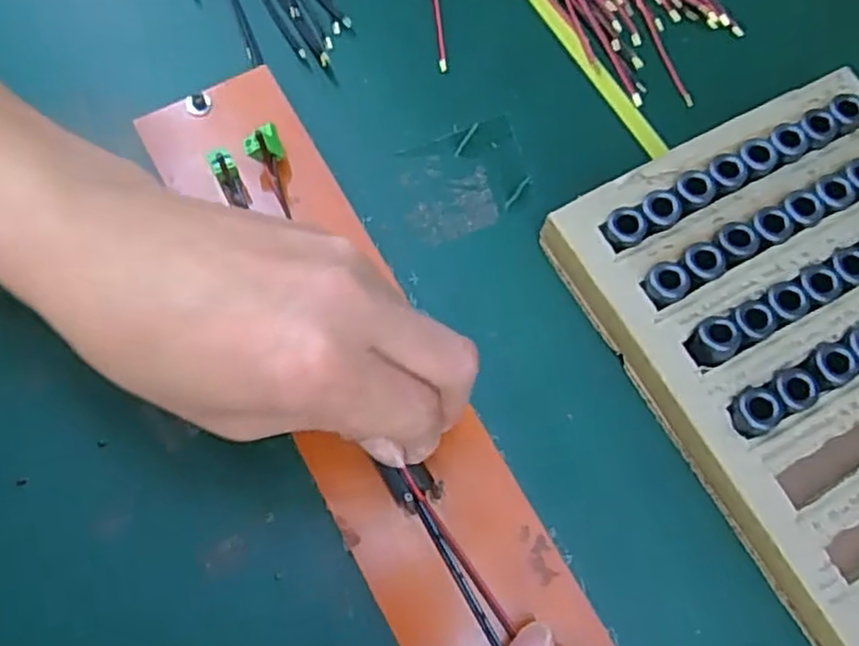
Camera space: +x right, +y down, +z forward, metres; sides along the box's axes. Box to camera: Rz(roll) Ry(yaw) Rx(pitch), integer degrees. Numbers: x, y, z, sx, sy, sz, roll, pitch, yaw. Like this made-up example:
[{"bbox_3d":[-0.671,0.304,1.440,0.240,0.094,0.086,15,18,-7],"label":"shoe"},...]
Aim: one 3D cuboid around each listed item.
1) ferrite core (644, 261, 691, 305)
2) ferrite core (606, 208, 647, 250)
[{"bbox_3d":[0.101,-0.017,0.310,0.018,0.007,0.018,0,71,0],"label":"ferrite core"},{"bbox_3d":[0.086,-0.042,0.320,0.016,0.010,0.017,0,71,0],"label":"ferrite core"}]

